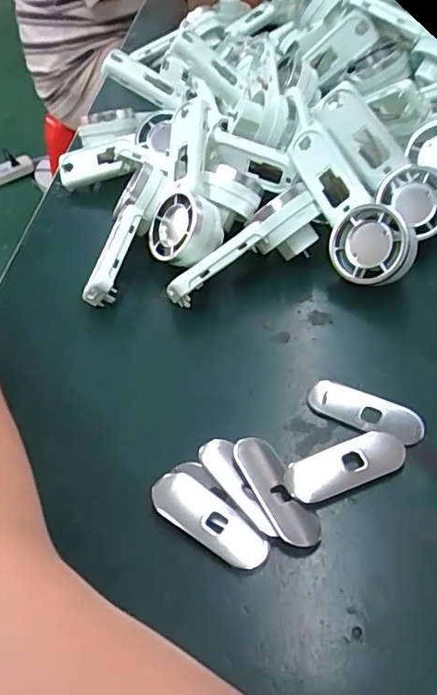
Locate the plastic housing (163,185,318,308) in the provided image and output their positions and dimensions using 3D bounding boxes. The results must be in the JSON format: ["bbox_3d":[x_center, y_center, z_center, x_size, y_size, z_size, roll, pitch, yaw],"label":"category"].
[{"bbox_3d":[0.015,-0.051,0.283,0.090,0.033,0.021,-33,54,-9],"label":"plastic housing"}]

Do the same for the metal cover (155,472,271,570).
[{"bbox_3d":[-0.004,0.066,0.208,0.050,0.005,0.019,29,57,27],"label":"metal cover"}]

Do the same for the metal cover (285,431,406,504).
[{"bbox_3d":[0.052,0.047,0.219,0.050,0.004,0.020,-18,50,-11],"label":"metal cover"}]

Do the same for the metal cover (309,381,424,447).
[{"bbox_3d":[0.064,0.027,0.236,0.049,0.004,0.018,22,54,22],"label":"metal cover"}]

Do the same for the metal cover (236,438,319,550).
[{"bbox_3d":[0.023,0.056,0.214,0.016,0.005,0.050,-24,51,-16],"label":"metal cover"}]

